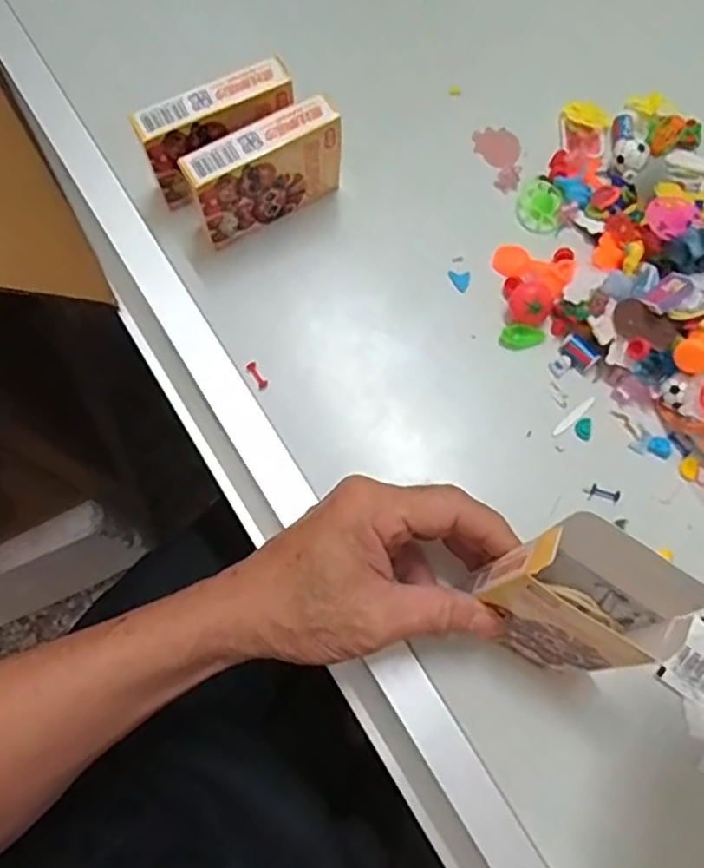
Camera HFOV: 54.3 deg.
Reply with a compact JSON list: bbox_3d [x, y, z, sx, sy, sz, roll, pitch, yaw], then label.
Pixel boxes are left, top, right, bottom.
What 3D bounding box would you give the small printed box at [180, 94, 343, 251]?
[{"bbox_3d":[-0.050,-0.151,0.405,0.089,0.069,0.020,-30,77,-9],"label":"small printed box"}]

